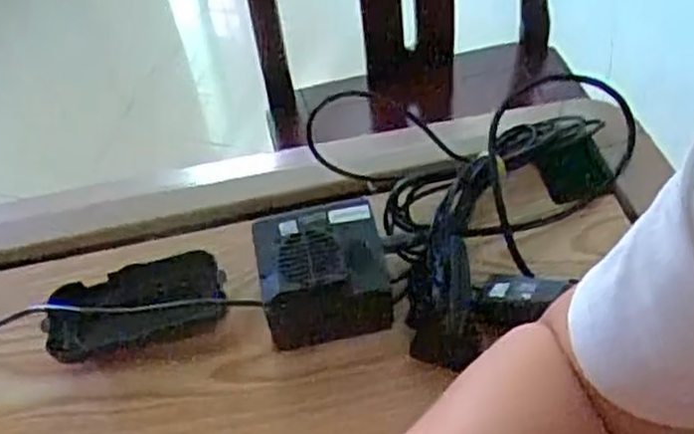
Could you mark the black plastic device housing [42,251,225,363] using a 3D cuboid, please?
[{"bbox_3d":[-0.133,0.053,0.496,0.109,0.023,0.050,-14,51,-7],"label":"black plastic device housing"}]

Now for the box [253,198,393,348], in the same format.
[{"bbox_3d":[-0.015,0.035,0.491,0.077,0.050,0.068,-13,51,-6],"label":"box"}]

